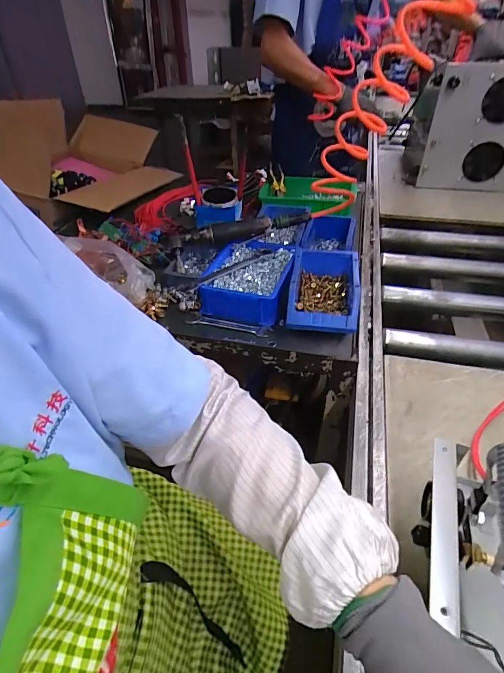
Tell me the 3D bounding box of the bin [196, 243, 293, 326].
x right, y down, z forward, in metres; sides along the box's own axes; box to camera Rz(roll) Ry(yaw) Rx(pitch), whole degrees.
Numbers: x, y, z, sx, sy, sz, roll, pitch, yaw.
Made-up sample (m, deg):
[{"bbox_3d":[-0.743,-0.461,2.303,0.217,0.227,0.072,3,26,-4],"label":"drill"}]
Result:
[{"bbox_3d":[-0.005,-0.101,0.739,0.147,0.083,0.187,11,41,15],"label":"bin"}]

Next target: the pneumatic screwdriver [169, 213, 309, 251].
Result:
[{"bbox_3d":[-0.025,-0.210,0.779,0.289,0.056,0.035,-5,40,-5],"label":"pneumatic screwdriver"}]

